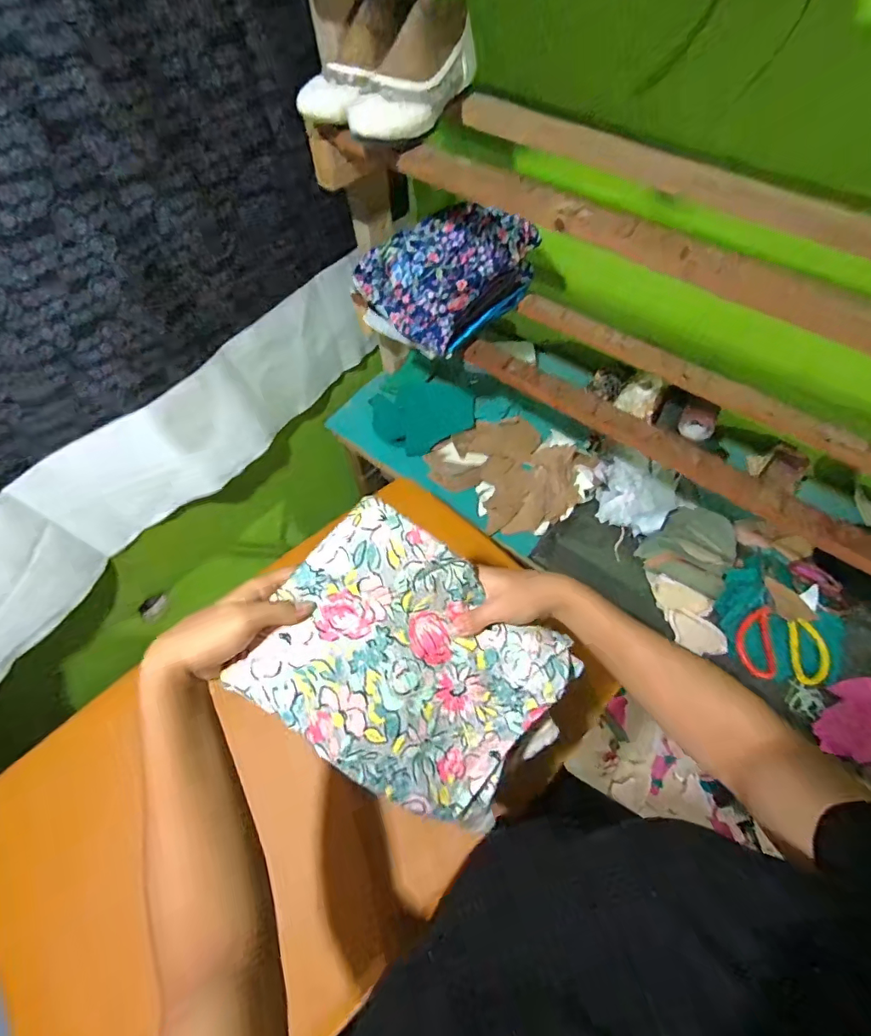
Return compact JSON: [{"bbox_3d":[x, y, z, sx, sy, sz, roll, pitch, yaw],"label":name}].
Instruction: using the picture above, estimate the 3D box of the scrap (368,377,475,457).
[{"bbox_3d":[-0.024,-0.219,1.000,0.202,0.025,0.172,-23,62,-11],"label":"scrap"}]

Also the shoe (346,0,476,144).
[{"bbox_3d":[-0.024,-0.521,0.550,0.076,0.083,0.212,17,62,12],"label":"shoe"}]

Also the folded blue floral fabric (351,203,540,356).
[{"bbox_3d":[0.026,-0.390,0.736,0.260,0.103,0.202,-33,64,-16],"label":"folded blue floral fabric"}]

